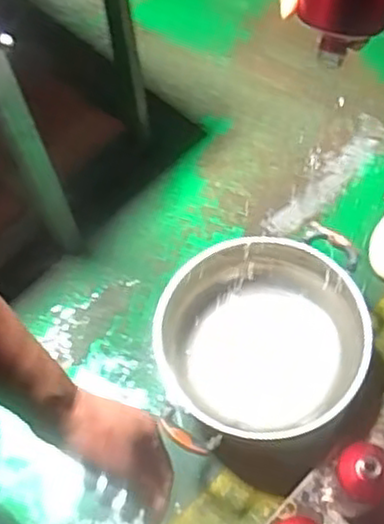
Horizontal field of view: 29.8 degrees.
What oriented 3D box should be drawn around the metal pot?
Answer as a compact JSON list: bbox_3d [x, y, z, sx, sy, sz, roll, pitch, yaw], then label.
[{"bbox_3d":[0.120,0.153,1.239,0.340,0.224,0.328,1,62,-1],"label":"metal pot"}]

